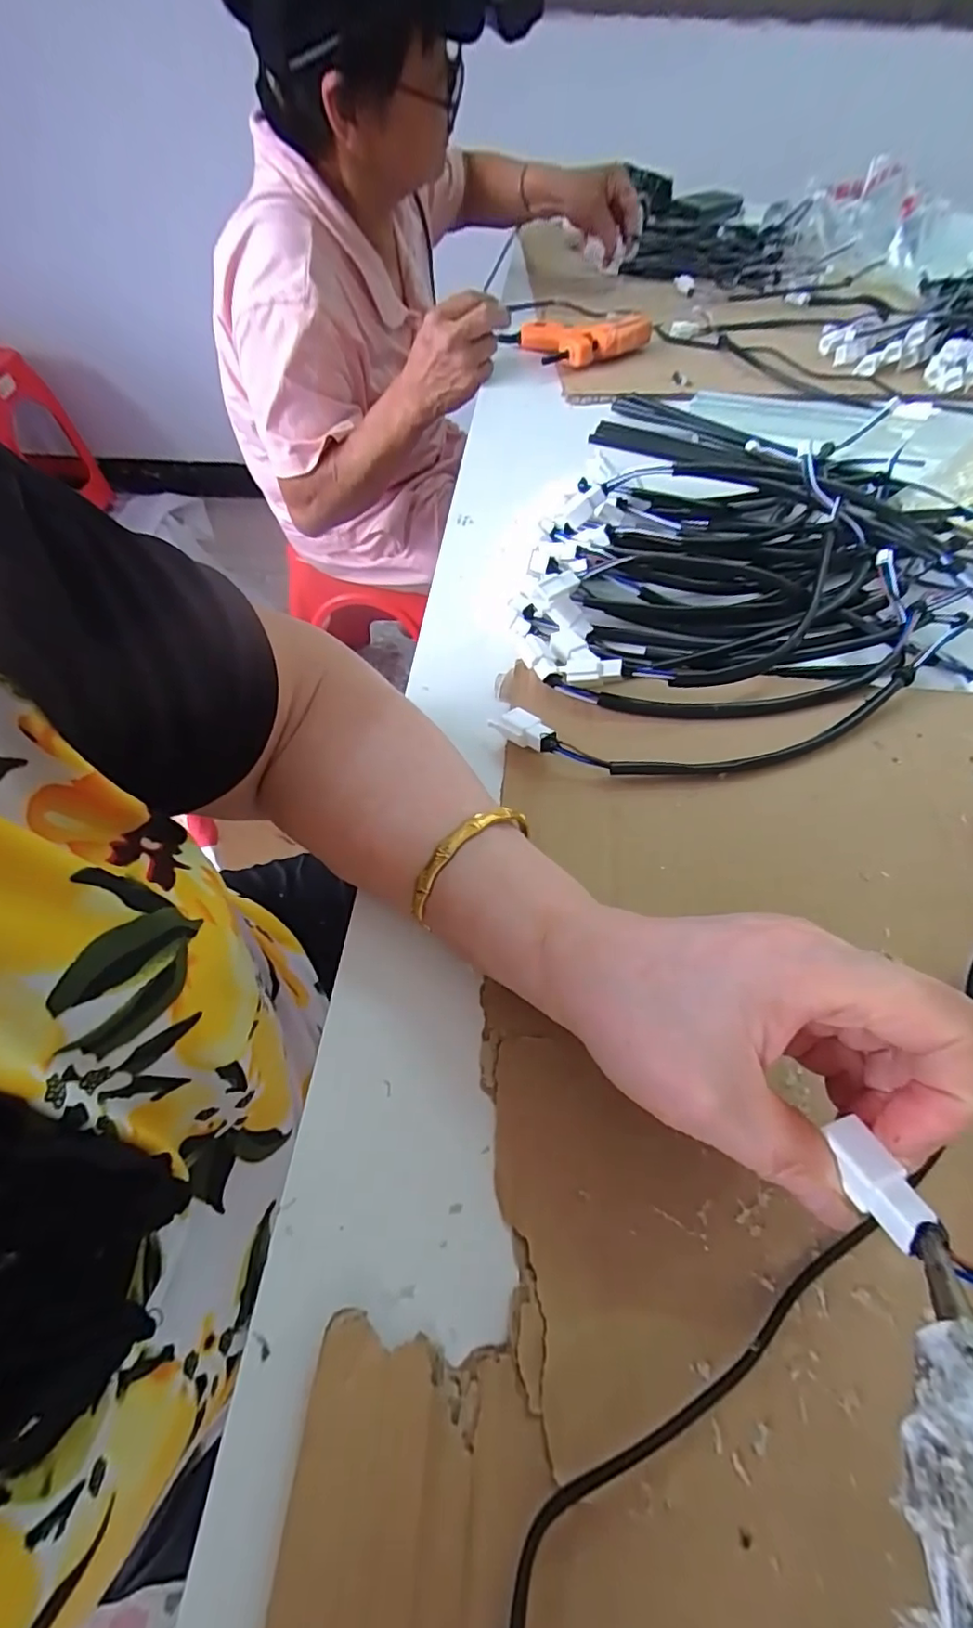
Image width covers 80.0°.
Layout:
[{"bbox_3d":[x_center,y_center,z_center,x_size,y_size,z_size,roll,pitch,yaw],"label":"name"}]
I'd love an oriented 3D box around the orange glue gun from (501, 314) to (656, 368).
[{"bbox_3d":[0.103,-0.534,0.645,0.123,0.033,0.097,-29,60,-18],"label":"orange glue gun"}]

